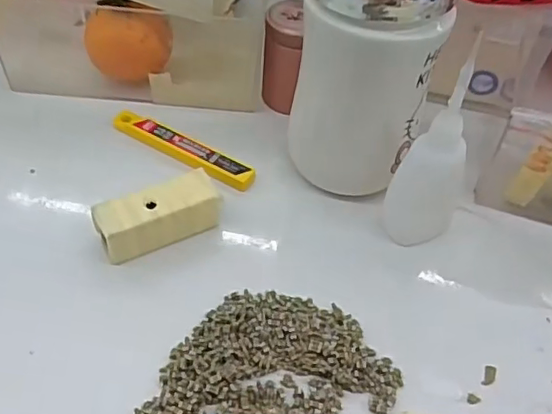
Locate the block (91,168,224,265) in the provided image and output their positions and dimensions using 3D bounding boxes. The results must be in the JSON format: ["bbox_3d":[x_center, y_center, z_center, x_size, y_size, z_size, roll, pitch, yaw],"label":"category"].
[{"bbox_3d":[-0.064,0.005,0.324,0.066,0.021,0.029,-17,52,-21],"label":"block"}]

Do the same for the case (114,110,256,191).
[{"bbox_3d":[-0.061,-0.037,0.376,0.104,0.009,0.020,25,50,17],"label":"case"}]

